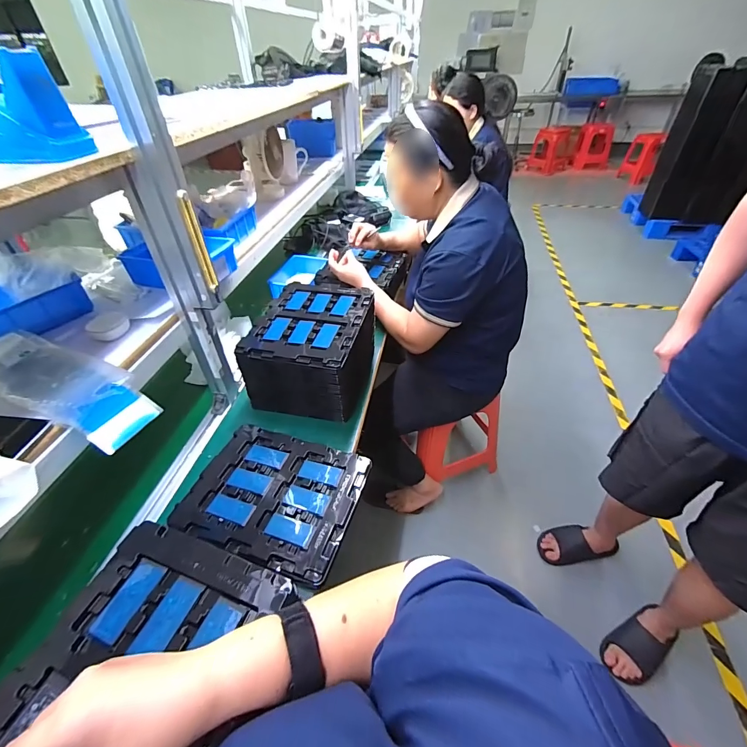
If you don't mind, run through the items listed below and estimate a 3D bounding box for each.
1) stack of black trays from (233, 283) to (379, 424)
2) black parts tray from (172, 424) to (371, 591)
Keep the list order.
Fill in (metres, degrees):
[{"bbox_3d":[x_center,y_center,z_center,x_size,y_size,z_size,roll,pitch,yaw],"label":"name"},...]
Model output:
[{"bbox_3d":[-0.131,-0.057,0.824,0.227,0.159,0.272,4,43,8],"label":"stack of black trays"},{"bbox_3d":[-0.166,0.200,0.624,0.276,0.021,0.222,13,45,16],"label":"black parts tray"}]

